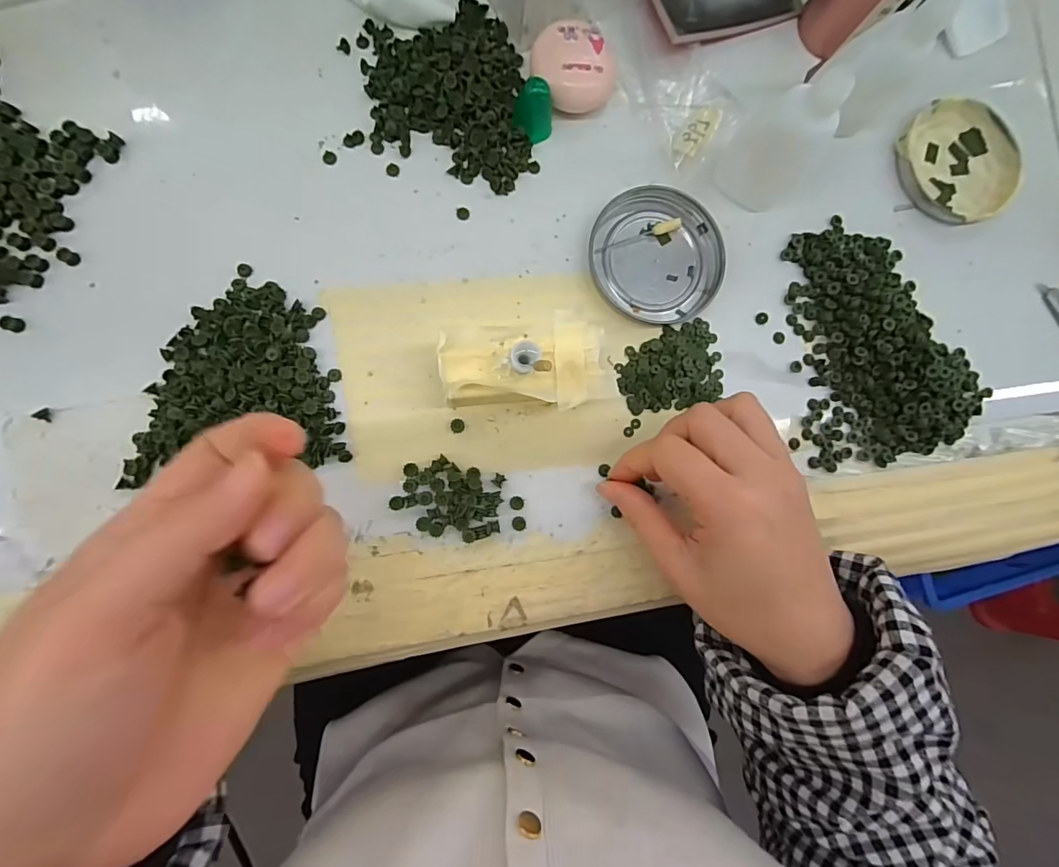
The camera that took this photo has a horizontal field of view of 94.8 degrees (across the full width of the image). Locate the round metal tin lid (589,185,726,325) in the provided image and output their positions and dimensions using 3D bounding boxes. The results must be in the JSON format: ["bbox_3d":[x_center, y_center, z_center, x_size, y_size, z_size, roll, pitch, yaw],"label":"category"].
[{"bbox_3d":[0.074,-0.104,0.284,0.077,0.008,0.074,0,87,-7],"label":"round metal tin lid"}]

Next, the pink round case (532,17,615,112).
[{"bbox_3d":[0.024,-0.206,0.275,0.044,0.018,0.040,0,87,-7],"label":"pink round case"}]

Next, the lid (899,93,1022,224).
[{"bbox_3d":[0.280,-0.178,0.314,0.081,0.010,0.077,0,87,-7],"label":"lid"}]

